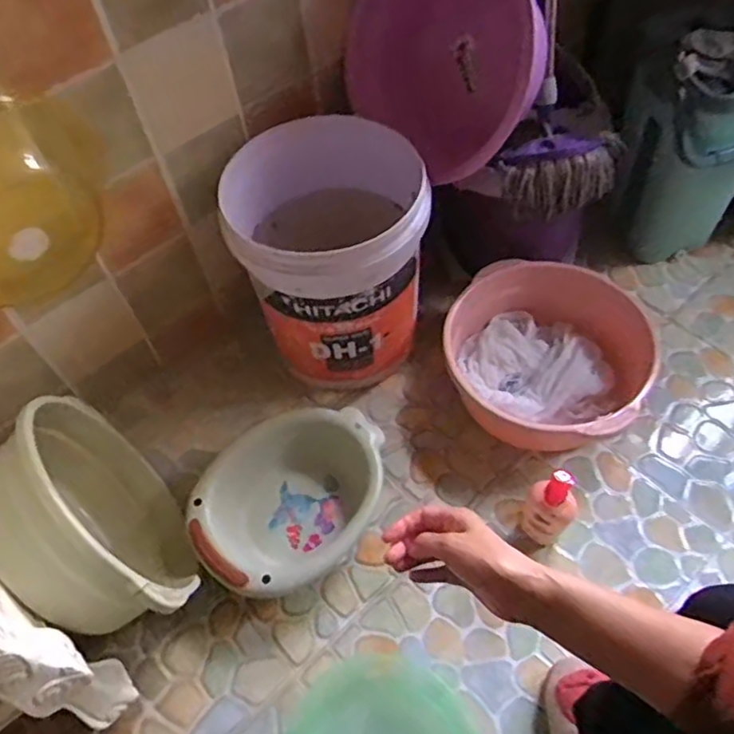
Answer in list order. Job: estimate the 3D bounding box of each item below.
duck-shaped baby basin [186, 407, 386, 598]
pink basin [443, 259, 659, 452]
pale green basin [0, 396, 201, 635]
[{"bbox_3d":[-0.118,0.198,0.992,0.239,0.105,0.318,35,65,25],"label":"duck-shaped baby basin"},{"bbox_3d":[0.289,-0.017,1.068,0.348,0.156,0.294,18,59,16],"label":"pink basin"},{"bbox_3d":[-0.379,0.213,0.866,0.179,0.338,0.342,-26,57,-13],"label":"pale green basin"}]

